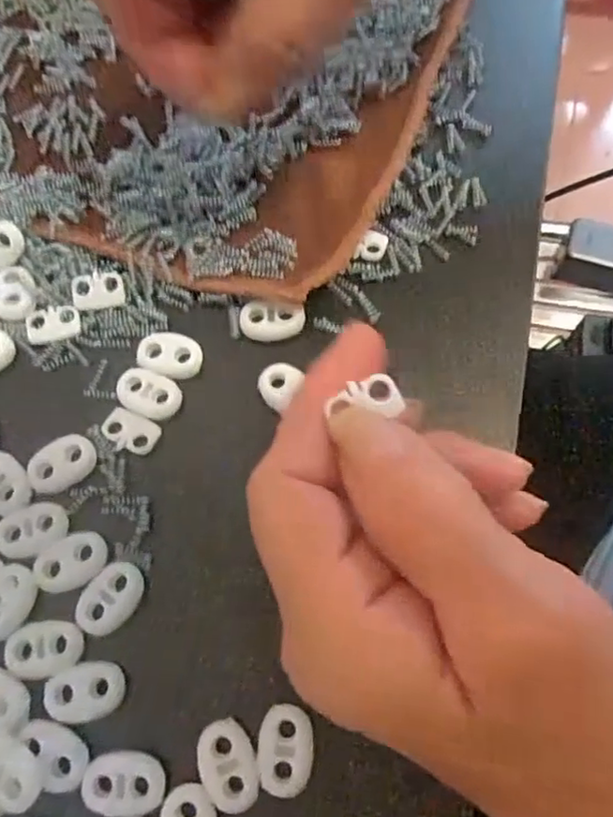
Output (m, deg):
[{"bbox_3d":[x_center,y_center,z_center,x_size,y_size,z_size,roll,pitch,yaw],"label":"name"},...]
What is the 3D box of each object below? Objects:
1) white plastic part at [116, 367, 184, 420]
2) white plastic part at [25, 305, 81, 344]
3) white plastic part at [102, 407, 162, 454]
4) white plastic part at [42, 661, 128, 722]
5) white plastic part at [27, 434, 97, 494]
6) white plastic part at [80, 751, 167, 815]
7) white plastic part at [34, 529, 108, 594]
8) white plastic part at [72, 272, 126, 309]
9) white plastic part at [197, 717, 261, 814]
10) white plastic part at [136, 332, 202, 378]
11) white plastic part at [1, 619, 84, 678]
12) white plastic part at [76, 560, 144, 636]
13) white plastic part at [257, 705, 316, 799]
[{"bbox_3d":[-0.053,-0.005,0.212,0.024,0.004,0.015,21,73,8],"label":"white plastic part"},{"bbox_3d":[-0.089,-0.030,0.221,0.018,0.004,0.013,-12,71,-3],"label":"white plastic part"},{"bbox_3d":[-0.059,0.008,0.209,0.020,0.004,0.013,25,73,10],"label":"white plastic part"},{"bbox_3d":[-0.064,0.081,0.179,0.022,0.004,0.015,-11,71,-2],"label":"white plastic part"},{"bbox_3d":[-0.080,0.017,0.204,0.022,0.004,0.015,-23,72,-6],"label":"white plastic part"},{"bbox_3d":[-0.050,0.102,0.171,0.022,0.004,0.014,0,71,2],"label":"white plastic part"},{"bbox_3d":[-0.073,0.046,0.192,0.023,0.004,0.016,-29,72,-8],"label":"white plastic part"},{"bbox_3d":[-0.075,-0.043,0.223,0.018,0.004,0.012,-10,71,-2],"label":"white plastic part"},{"bbox_3d":[-0.022,0.098,0.172,0.016,0.004,0.023,-12,71,-2],"label":"white plastic part"},{"bbox_3d":[-0.047,-0.019,0.216,0.023,0.004,0.015,12,72,6],"label":"white plastic part"},{"bbox_3d":[-0.078,0.070,0.184,0.023,0.004,0.015,-8,71,-1],"label":"white plastic part"},{"bbox_3d":[-0.059,0.056,0.188,0.016,0.004,0.022,37,76,13],"label":"white plastic part"},{"bbox_3d":[-0.006,0.095,0.175,0.015,0.005,0.022,3,71,3],"label":"white plastic part"}]

